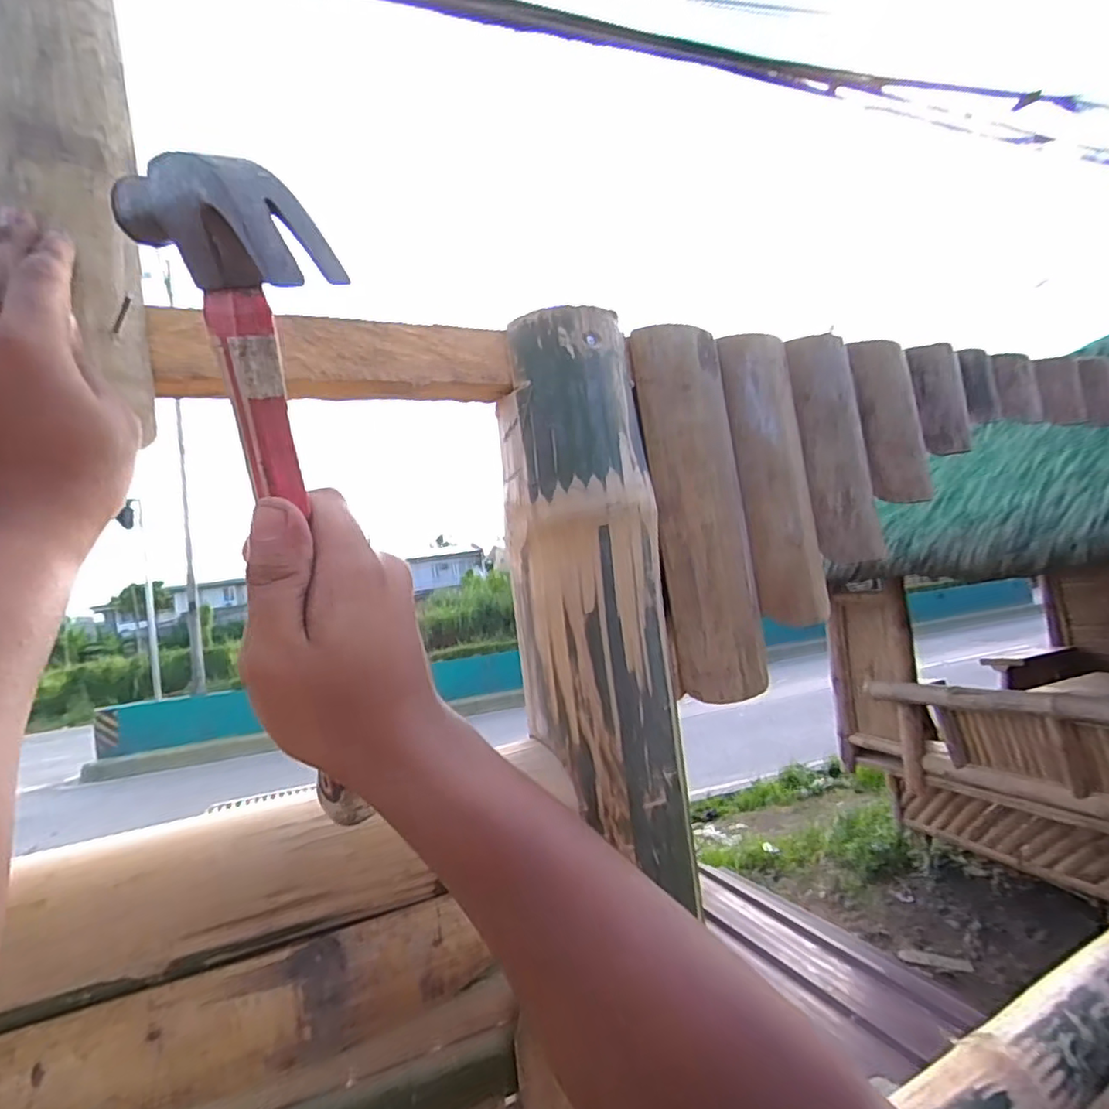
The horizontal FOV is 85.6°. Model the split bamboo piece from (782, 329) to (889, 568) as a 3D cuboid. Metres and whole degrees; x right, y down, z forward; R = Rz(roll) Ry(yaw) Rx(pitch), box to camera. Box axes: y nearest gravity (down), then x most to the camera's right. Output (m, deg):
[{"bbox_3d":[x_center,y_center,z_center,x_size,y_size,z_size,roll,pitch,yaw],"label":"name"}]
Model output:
[{"bbox_3d":[0.233,-0.088,0.498,0.058,0.187,0.013,-10,-3,-1],"label":"split bamboo piece"}]

